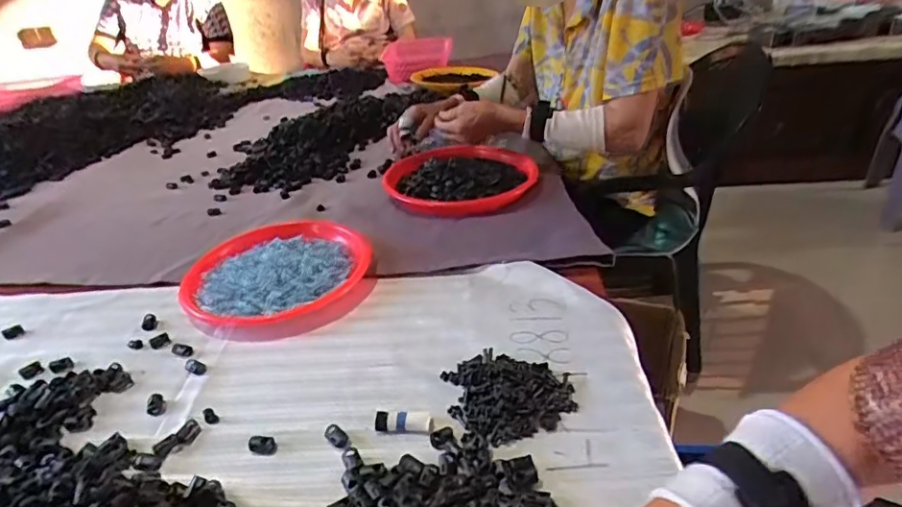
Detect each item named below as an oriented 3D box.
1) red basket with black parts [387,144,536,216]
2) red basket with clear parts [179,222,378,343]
[{"bbox_3d":[0.014,-0.119,0.841,0.241,0.041,0.171,5,34,12],"label":"red basket with black parts"},{"bbox_3d":[-0.208,0.027,0.655,0.219,0.033,0.182,-5,33,-2],"label":"red basket with clear parts"}]

